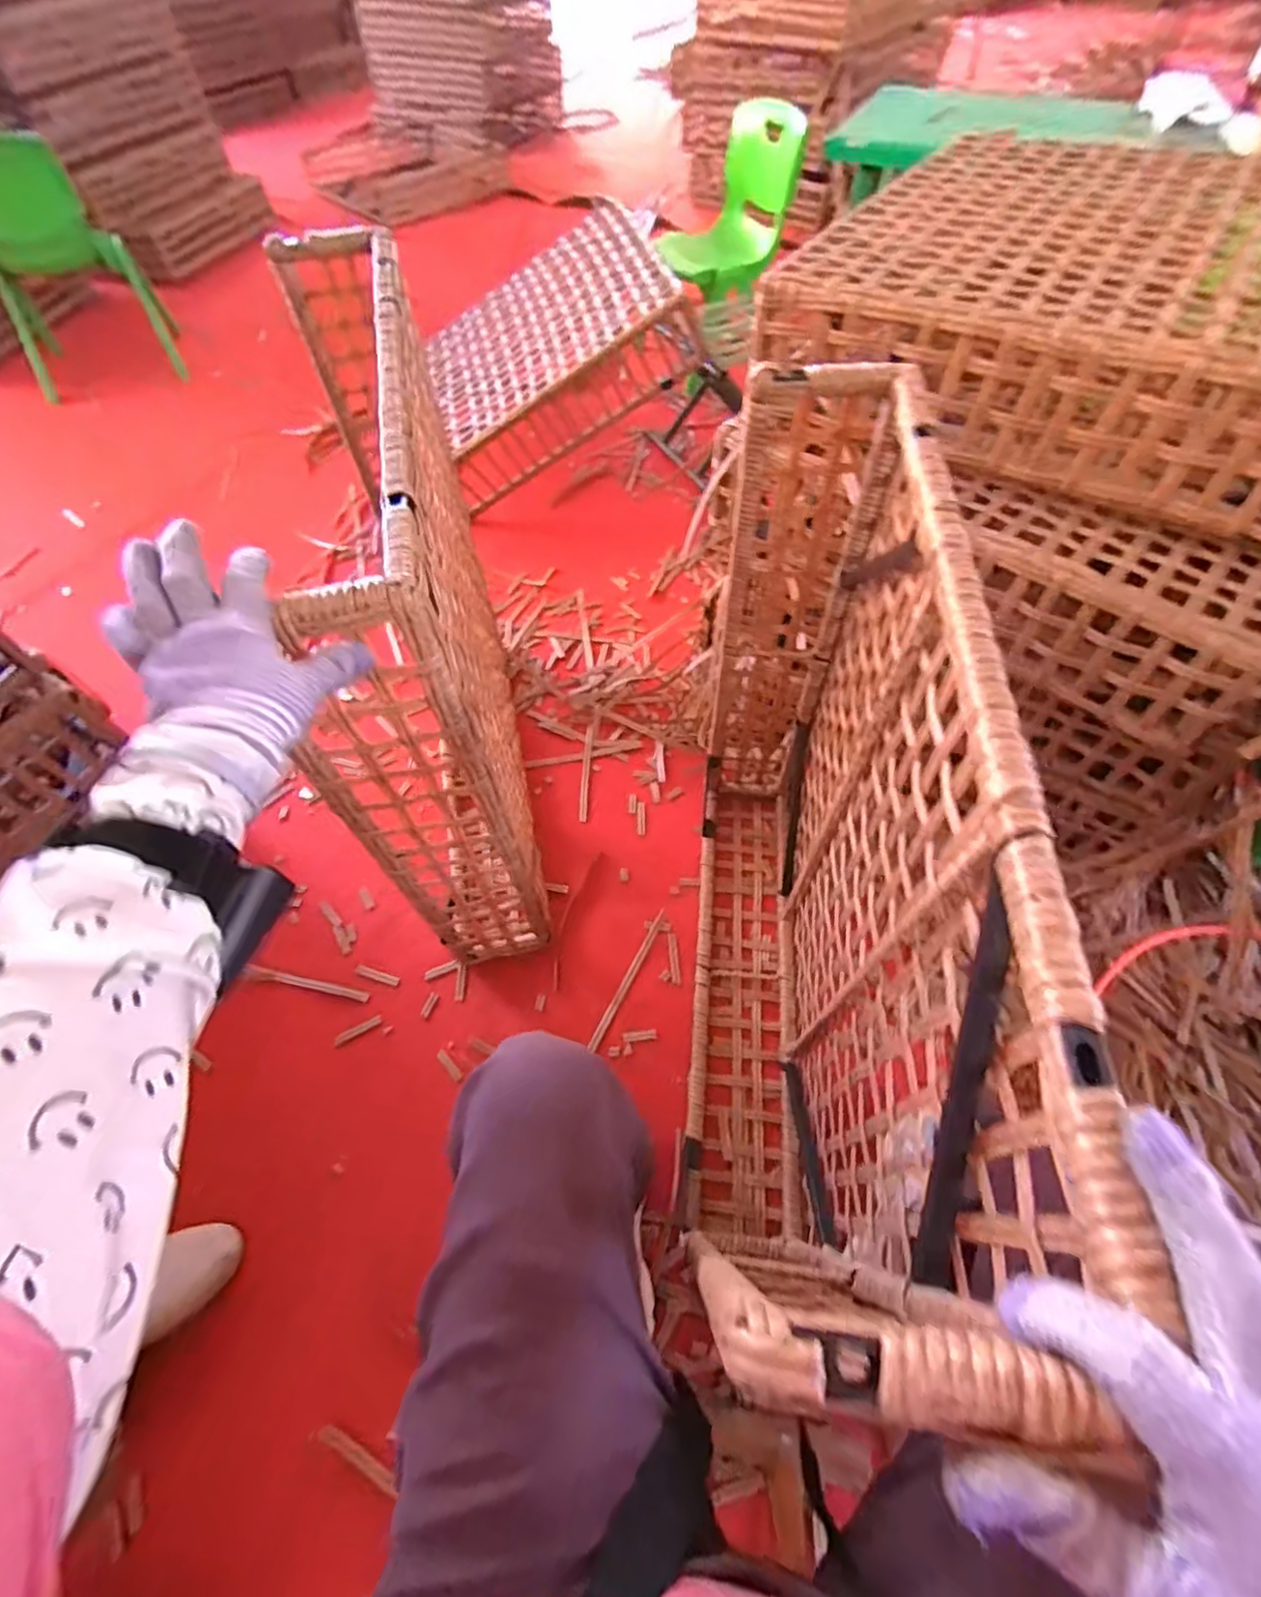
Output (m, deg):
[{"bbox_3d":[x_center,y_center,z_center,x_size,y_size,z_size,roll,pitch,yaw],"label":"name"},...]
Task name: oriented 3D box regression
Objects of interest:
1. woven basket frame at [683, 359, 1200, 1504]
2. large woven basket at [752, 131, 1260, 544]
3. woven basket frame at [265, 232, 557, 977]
[{"bbox_3d":[0.151,0.056,0.622,0.136,0.639,0.690,4,58,5],"label":"woven basket frame"},{"bbox_3d":[0.583,-0.569,0.716,0.662,0.136,0.594,29,63,19],"label":"large woven basket"},{"bbox_3d":[-0.247,-0.212,0.772,0.137,0.588,0.647,-12,58,-5],"label":"woven basket frame"}]

